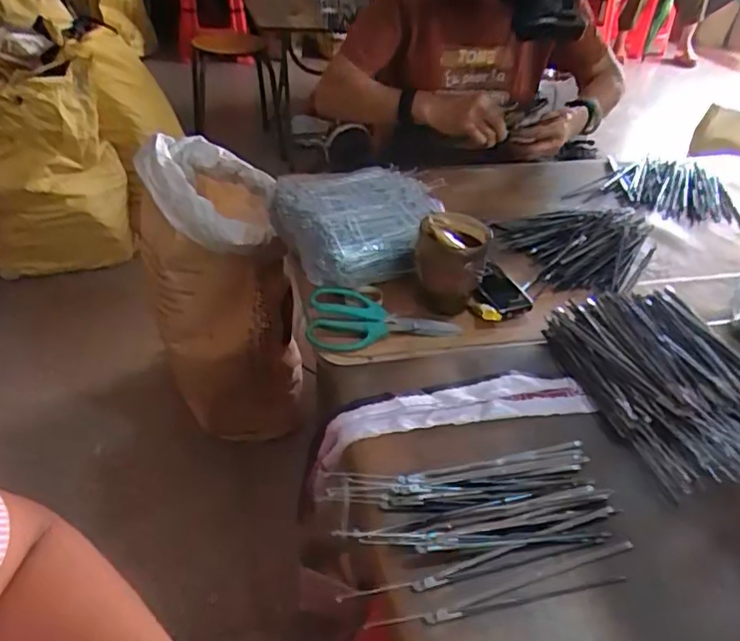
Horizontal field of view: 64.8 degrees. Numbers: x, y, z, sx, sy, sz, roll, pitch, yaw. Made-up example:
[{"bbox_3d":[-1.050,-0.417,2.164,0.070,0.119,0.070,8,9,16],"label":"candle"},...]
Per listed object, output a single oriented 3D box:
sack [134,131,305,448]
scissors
[{"bbox_3d":[-0.303,-0.047,1.222,0.265,0.568,0.329,-8,41,-15],"label":"sack"},{"bbox_3d":[0.016,-0.006,0.700,0.178,0.016,0.091,-1,40,-7],"label":"scissors"}]

